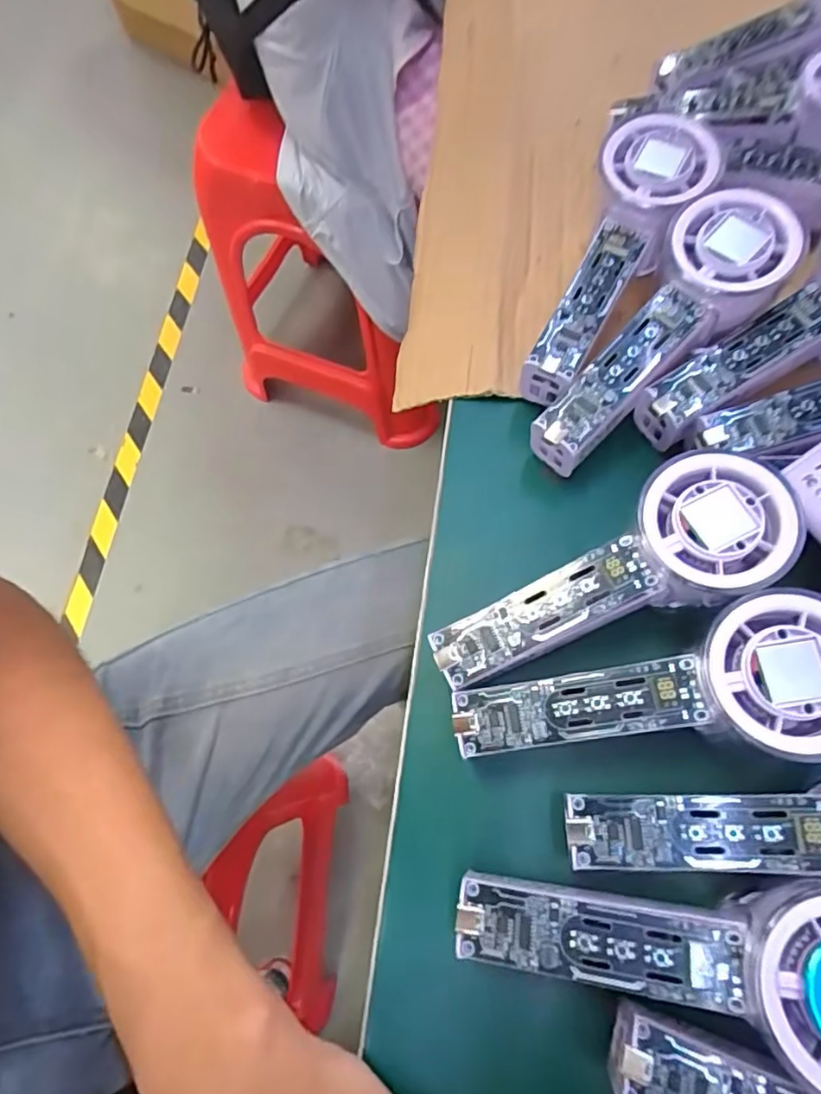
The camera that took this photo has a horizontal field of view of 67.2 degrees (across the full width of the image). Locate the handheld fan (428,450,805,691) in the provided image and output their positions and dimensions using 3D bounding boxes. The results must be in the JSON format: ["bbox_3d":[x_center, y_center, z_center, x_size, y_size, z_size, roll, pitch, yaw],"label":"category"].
[{"bbox_3d":[0.078,0.014,0.250,0.148,0.027,0.054,-27,70,8],"label":"handheld fan"}]

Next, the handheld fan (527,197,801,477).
[{"bbox_3d":[0.114,-0.098,0.287,0.049,0.024,0.148,44,95,16],"label":"handheld fan"}]

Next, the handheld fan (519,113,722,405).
[{"bbox_3d":[0.099,-0.141,0.304,0.049,0.030,0.146,27,87,12],"label":"handheld fan"}]

